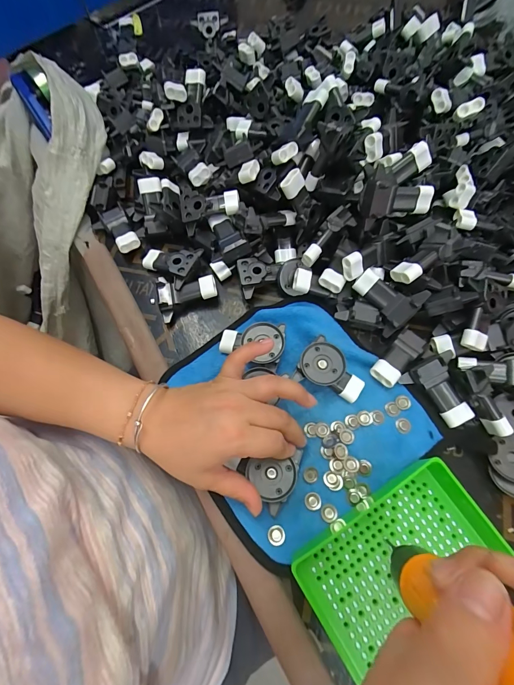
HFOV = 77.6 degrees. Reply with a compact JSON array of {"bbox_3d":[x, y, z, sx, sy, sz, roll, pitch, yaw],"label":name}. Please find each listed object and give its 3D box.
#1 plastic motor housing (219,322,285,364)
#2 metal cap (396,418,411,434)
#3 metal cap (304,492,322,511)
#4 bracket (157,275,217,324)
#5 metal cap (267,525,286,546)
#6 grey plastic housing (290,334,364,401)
[{"bbox_3d":[-0.006,0.002,0.322,0.065,0.024,0.040,2,69,2],"label":"plastic motor housing"},{"bbox_3d":[0.140,0.079,0.305,0.014,0.004,0.014,0,69,1],"label":"metal cap"},{"bbox_3d":[0.049,0.140,0.281,0.014,0.004,0.014,0,69,1],"label":"metal cap"},{"bbox_3d":[-0.078,-0.057,0.356,0.064,0.023,0.051,-16,69,-5],"label":"bracket"},{"bbox_3d":[0.017,0.164,0.272,0.014,0.004,0.014,0,69,1],"label":"metal cap"},{"bbox_3d":[0.074,0.028,0.314,0.065,0.024,0.046,29,72,12],"label":"grey plastic housing"}]

